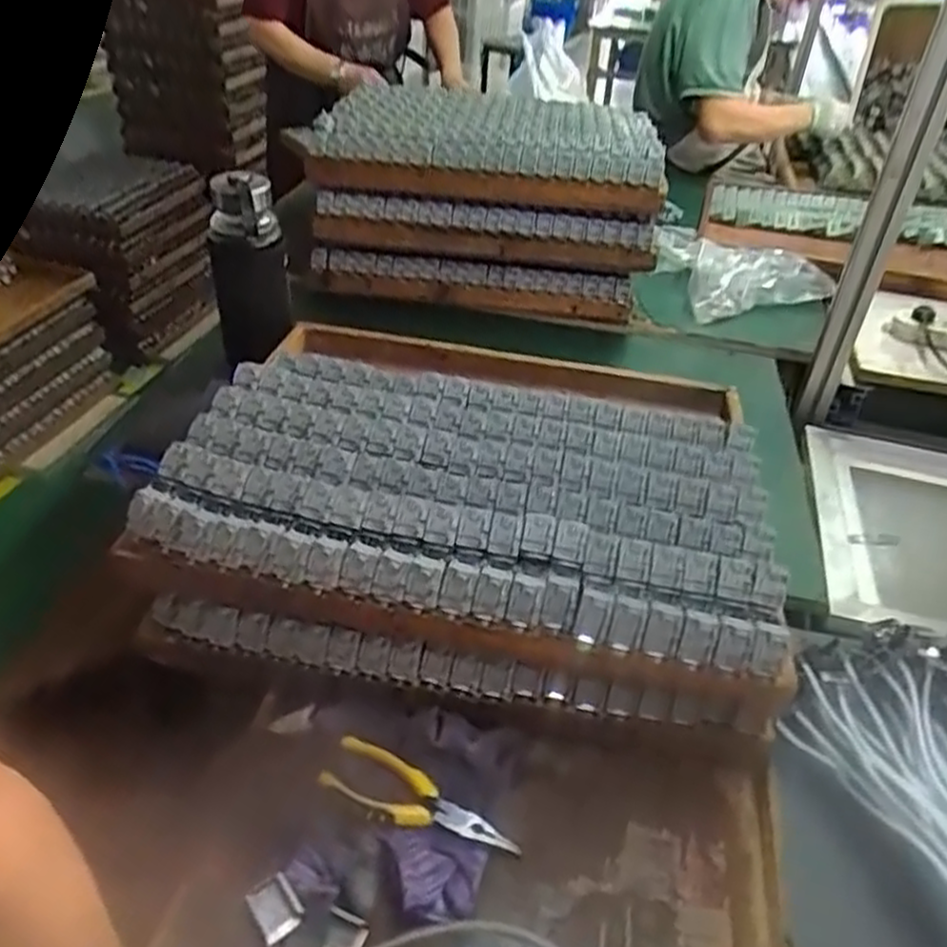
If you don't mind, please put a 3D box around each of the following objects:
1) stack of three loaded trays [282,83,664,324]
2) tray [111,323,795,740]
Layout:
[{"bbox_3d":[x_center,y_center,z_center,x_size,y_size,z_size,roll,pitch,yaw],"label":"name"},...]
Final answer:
[{"bbox_3d":[0.016,-0.427,1.180,0.493,0.235,0.332,4,38,1],"label":"stack of three loaded trays"},{"bbox_3d":[-0.002,0.035,0.642,0.470,0.109,0.280,7,38,4],"label":"tray"}]

